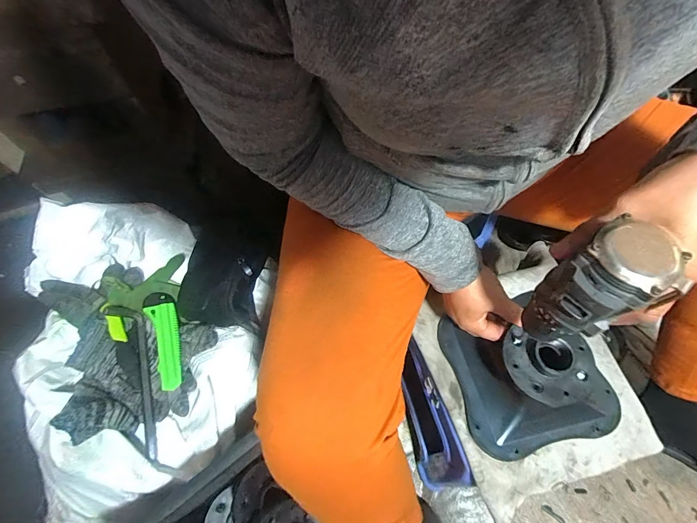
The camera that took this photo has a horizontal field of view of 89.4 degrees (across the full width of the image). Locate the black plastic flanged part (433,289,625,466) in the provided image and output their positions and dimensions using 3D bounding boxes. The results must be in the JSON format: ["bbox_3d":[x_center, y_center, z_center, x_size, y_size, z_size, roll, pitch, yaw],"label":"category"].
[{"bbox_3d":[0.223,0.124,0.418,0.174,0.086,0.174,-12,64,-4],"label":"black plastic flanged part"}]

